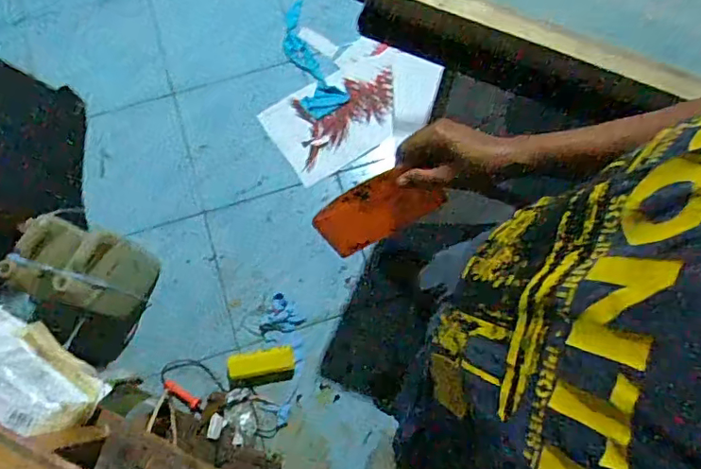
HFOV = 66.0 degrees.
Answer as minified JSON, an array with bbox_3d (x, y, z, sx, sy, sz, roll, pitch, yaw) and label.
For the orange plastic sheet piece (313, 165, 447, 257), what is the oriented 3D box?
[{"bbox_3d":[0.029,-0.024,0.594,0.137,0.075,0.007,-28,38,21],"label":"orange plastic sheet piece"}]

